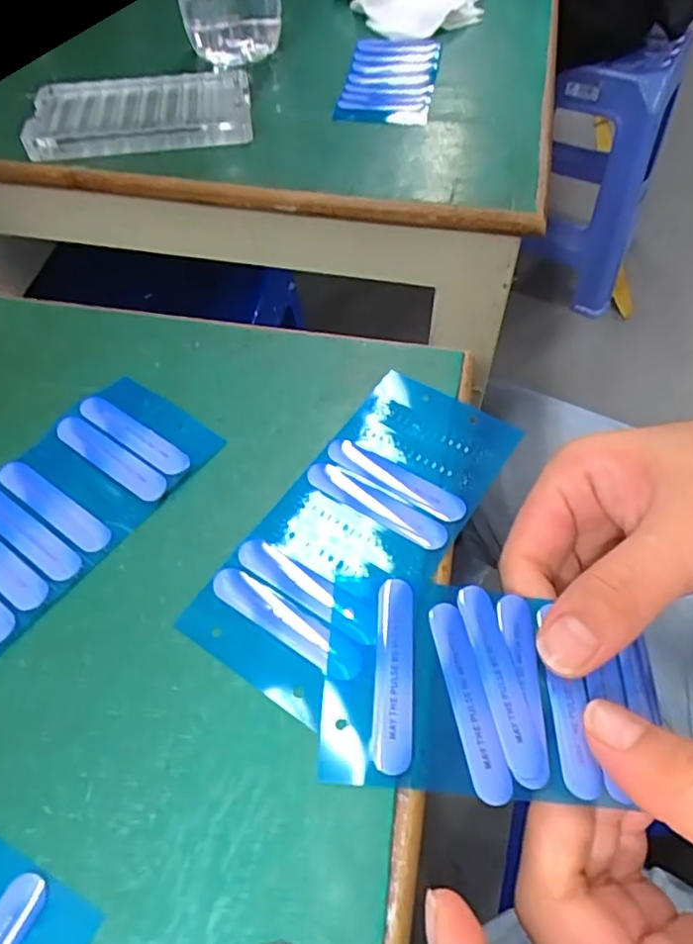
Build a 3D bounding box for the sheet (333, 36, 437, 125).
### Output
[{"bbox_3d":[0.028,-0.244,0.366,0.052,0.008,0.106,8,59,5],"label":"sheet"}]

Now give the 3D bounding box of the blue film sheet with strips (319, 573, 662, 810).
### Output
[{"bbox_3d":[0.038,0.058,0.161,0.088,0.004,0.055,7,57,-1],"label":"blue film sheet with strips"}]

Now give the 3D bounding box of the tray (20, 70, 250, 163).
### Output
[{"bbox_3d":[-0.117,-0.206,0.340,0.120,0.015,0.075,-4,55,-1],"label":"tray"}]

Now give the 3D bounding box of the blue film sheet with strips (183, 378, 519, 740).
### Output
[{"bbox_3d":[0.006,0.014,0.188,0.053,0.004,0.117,30,61,20],"label":"blue film sheet with strips"}]

